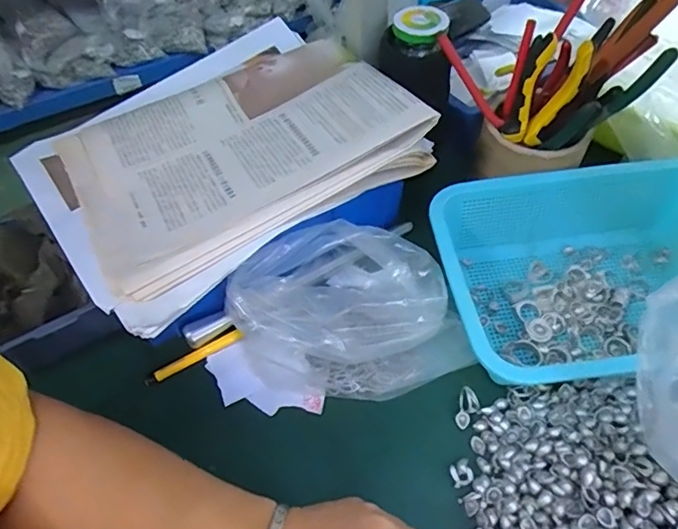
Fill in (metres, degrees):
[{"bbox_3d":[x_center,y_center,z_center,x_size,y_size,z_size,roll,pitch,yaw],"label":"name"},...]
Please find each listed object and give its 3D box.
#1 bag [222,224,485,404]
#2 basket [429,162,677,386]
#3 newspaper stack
[{"bbox_3d":[0.010,0.045,0.439,0.167,0.078,0.150,-29,57,-19],"label":"bag"},{"bbox_3d":[0.225,0.007,0.459,0.278,0.075,0.180,-10,53,-6],"label":"basket"},{"bbox_3d":[-0.097,-0.105,0.461,0.293,0.053,0.229,-28,57,-18],"label":"newspaper stack"}]

